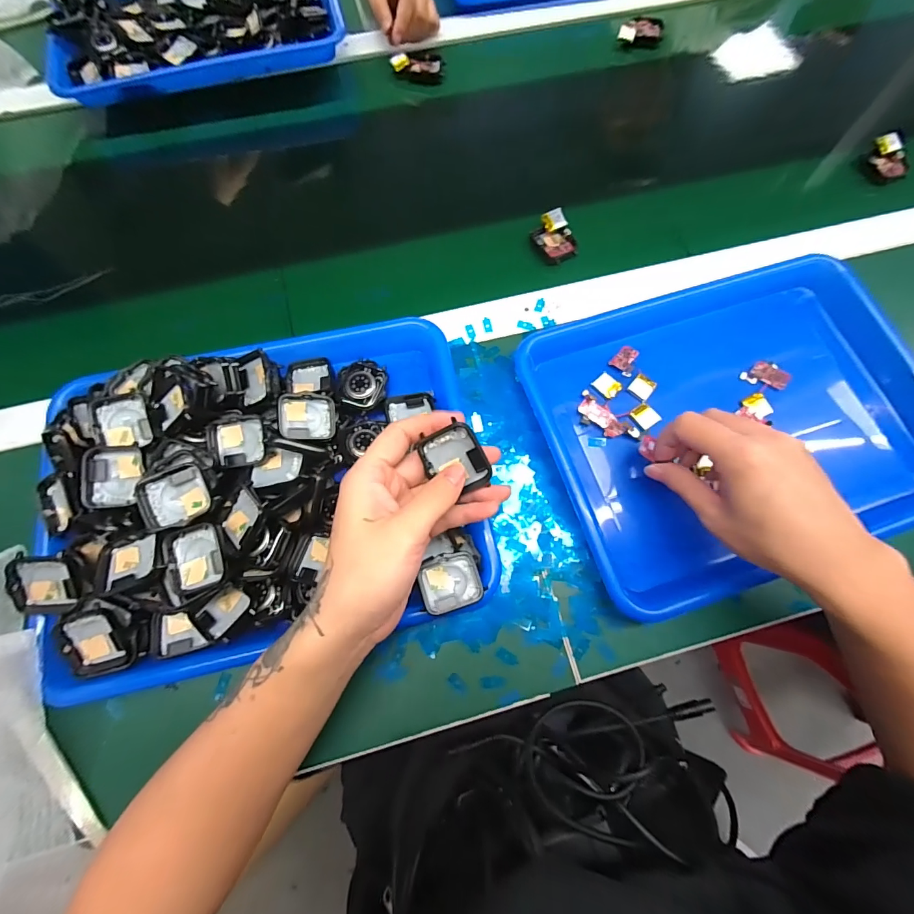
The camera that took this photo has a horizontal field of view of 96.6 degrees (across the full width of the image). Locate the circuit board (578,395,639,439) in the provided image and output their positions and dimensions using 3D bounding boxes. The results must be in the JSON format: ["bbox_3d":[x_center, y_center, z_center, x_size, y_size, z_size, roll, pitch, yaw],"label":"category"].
[{"bbox_3d":[0.130,-0.031,0.353,0.054,0.006,0.017,39,77,10],"label":"circuit board"}]

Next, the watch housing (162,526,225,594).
[{"bbox_3d":[-0.175,0.067,0.276,0.035,0.013,0.042,-19,74,-6],"label":"watch housing"}]

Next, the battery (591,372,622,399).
[{"bbox_3d":[0.135,-0.064,0.365,0.018,0.004,0.022,-44,78,-12],"label":"battery"}]

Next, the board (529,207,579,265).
[{"bbox_3d":[0.098,-0.225,0.417,0.043,0.017,0.050,-27,75,-8],"label":"board"}]

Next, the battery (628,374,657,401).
[{"bbox_3d":[0.167,-0.063,0.365,0.020,0.004,0.021,38,77,10],"label":"battery"}]

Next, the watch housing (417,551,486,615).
[{"bbox_3d":[-0.005,0.091,0.296,0.041,0.008,0.038,-15,76,-5],"label":"watch housing"}]

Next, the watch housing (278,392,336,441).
[{"bbox_3d":[-0.120,-0.032,0.327,0.043,0.007,0.036,1,92,-27],"label":"watch housing"}]

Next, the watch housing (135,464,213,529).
[{"bbox_3d":[-0.189,0.027,0.275,0.039,0.015,0.036,-19,74,-6],"label":"watch housing"}]

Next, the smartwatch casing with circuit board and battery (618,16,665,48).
[{"bbox_3d":[0.236,-0.543,0.521,0.058,0.017,0.030,0,73,0],"label":"smartwatch casing with circuit board and battery"}]

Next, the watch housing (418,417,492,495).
[{"bbox_3d":[0.000,0.001,0.260,0.036,0.008,0.042,-23,105,17],"label":"watch housing"}]

